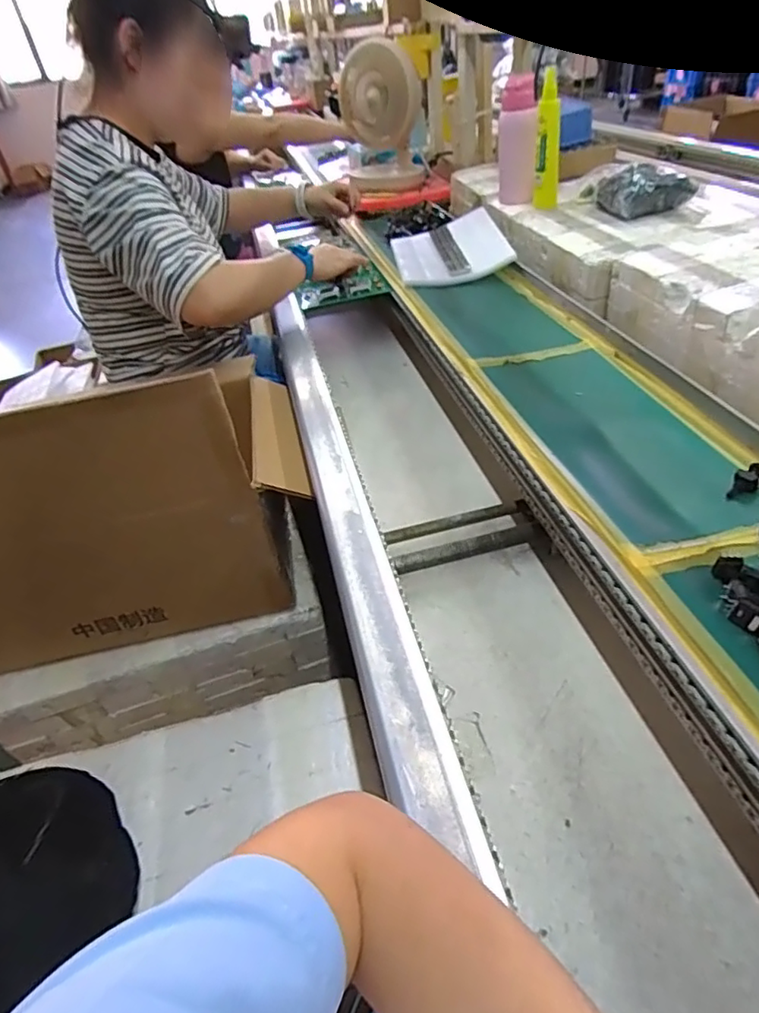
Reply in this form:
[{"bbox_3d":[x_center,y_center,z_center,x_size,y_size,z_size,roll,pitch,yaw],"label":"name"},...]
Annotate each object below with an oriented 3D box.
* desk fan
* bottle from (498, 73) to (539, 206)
[{"bbox_3d":[0.006,-0.971,1.458,0.197,0.310,0.163,-7,39,4],"label":"desk fan"},{"bbox_3d":[0.265,-0.704,1.108,0.070,0.193,0.064,-1,40,12],"label":"bottle"}]

